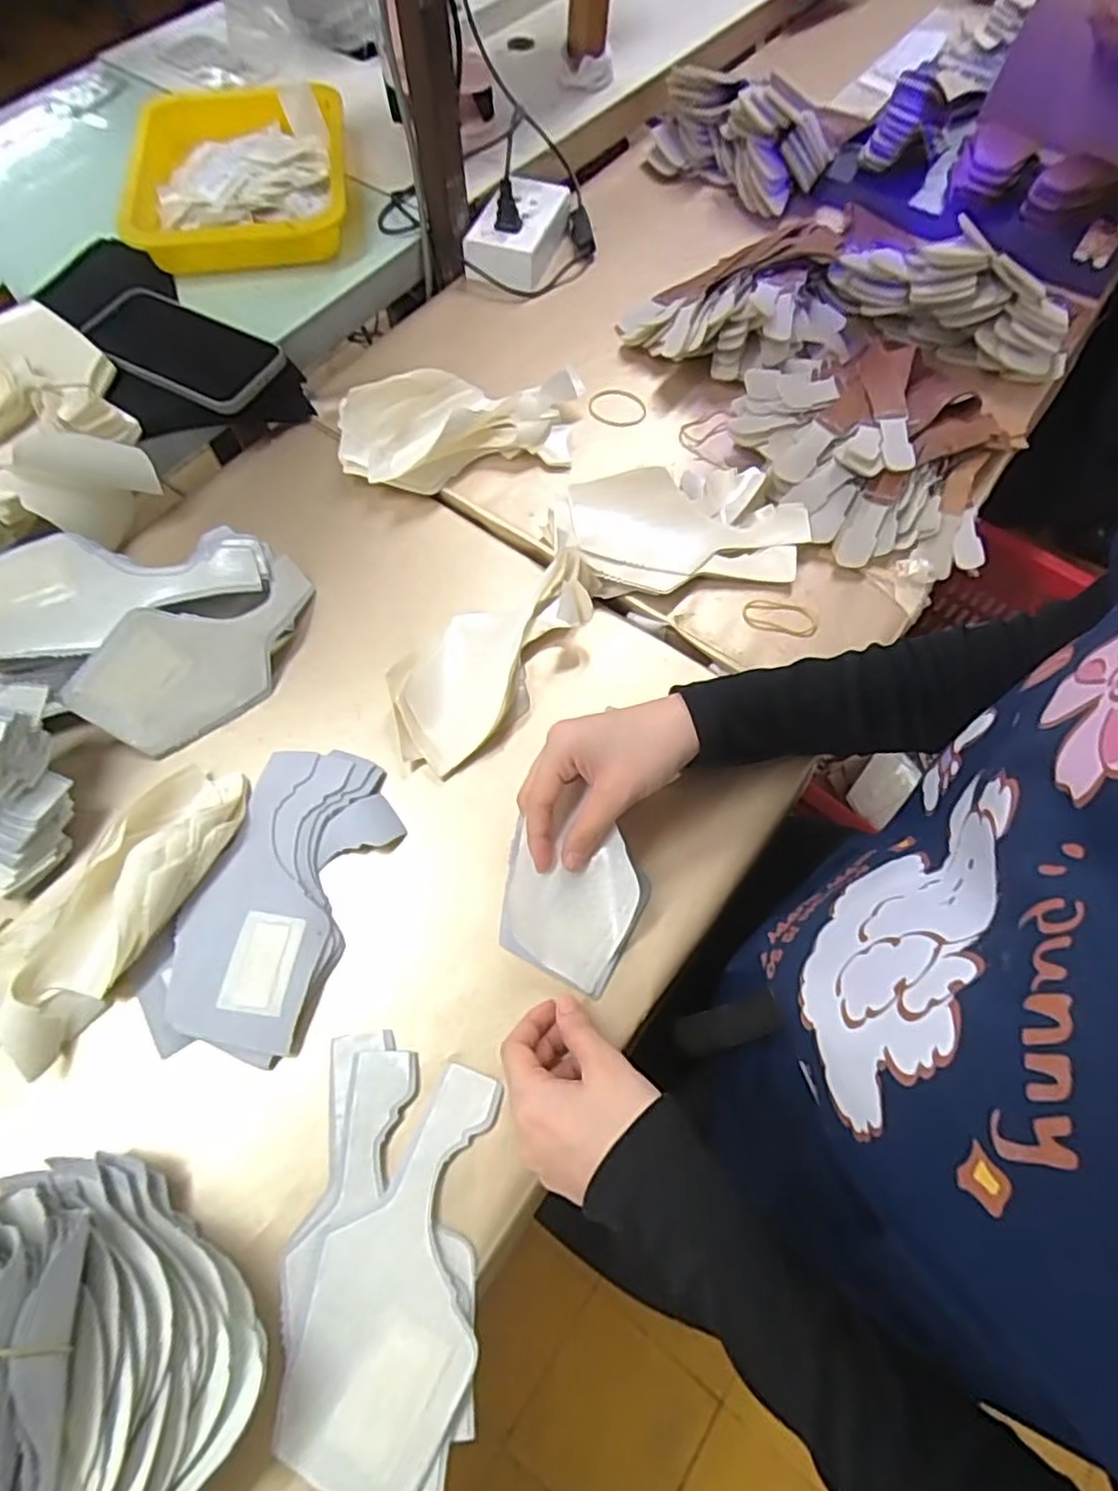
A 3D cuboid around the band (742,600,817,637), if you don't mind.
[{"bbox_3d":[0.166,-0.096,0.528,0.055,0.004,0.027,11,65,5],"label":"band"}]

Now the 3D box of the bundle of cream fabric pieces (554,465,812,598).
[{"bbox_3d":[0.095,-0.175,0.547,0.186,0.034,0.109,-7,65,-4],"label":"bundle of cream fabric pieces"}]

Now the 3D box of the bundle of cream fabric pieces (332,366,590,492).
[{"bbox_3d":[-0.078,-0.262,0.575,0.199,0.052,0.084,-15,66,-8],"label":"bundle of cream fabric pieces"}]

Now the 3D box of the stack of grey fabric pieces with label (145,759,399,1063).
[{"bbox_3d":[-0.173,0.089,0.433,0.099,0.014,0.184,16,65,7],"label":"stack of grey fabric pieces with label"}]

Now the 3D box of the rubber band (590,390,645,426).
[{"bbox_3d":[0.052,-0.297,0.621,0.052,0.005,0.046,-21,69,-17],"label":"rubber band"}]

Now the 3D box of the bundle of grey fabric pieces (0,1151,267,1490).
[{"bbox_3d":[-0.232,0.272,0.298,0.163,0.077,0.177,-32,69,-15],"label":"bundle of grey fabric pieces"}]

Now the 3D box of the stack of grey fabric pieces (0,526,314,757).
[{"bbox_3d":[-0.287,-0.093,0.484,0.174,0.068,0.165,19,66,8],"label":"stack of grey fabric pieces"}]

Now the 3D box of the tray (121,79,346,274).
[{"bbox_3d":[-0.303,-0.541,0.664,0.190,0.037,0.250,-8,65,-5],"label":"tray"}]

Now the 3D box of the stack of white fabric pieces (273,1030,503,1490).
[{"bbox_3d":[-0.086,0.257,0.360,0.093,0.011,0.193,3,64,1],"label":"stack of white fabric pieces"}]

